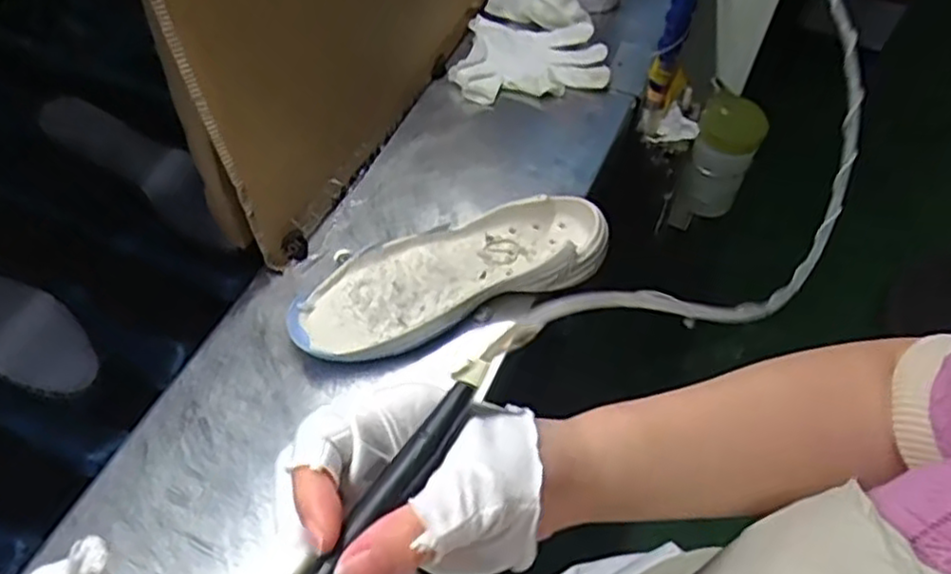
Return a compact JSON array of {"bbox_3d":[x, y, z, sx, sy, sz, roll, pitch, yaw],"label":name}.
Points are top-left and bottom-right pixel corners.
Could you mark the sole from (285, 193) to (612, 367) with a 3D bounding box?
[{"bbox_3d":[-0.023,-0.014,0.626,0.273,0.052,0.100,-19,58,-17],"label":"sole"}]

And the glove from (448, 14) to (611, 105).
[{"bbox_3d":[0.062,-0.260,0.815,0.174,0.022,0.121,-3,55,-6],"label":"glove"}]

